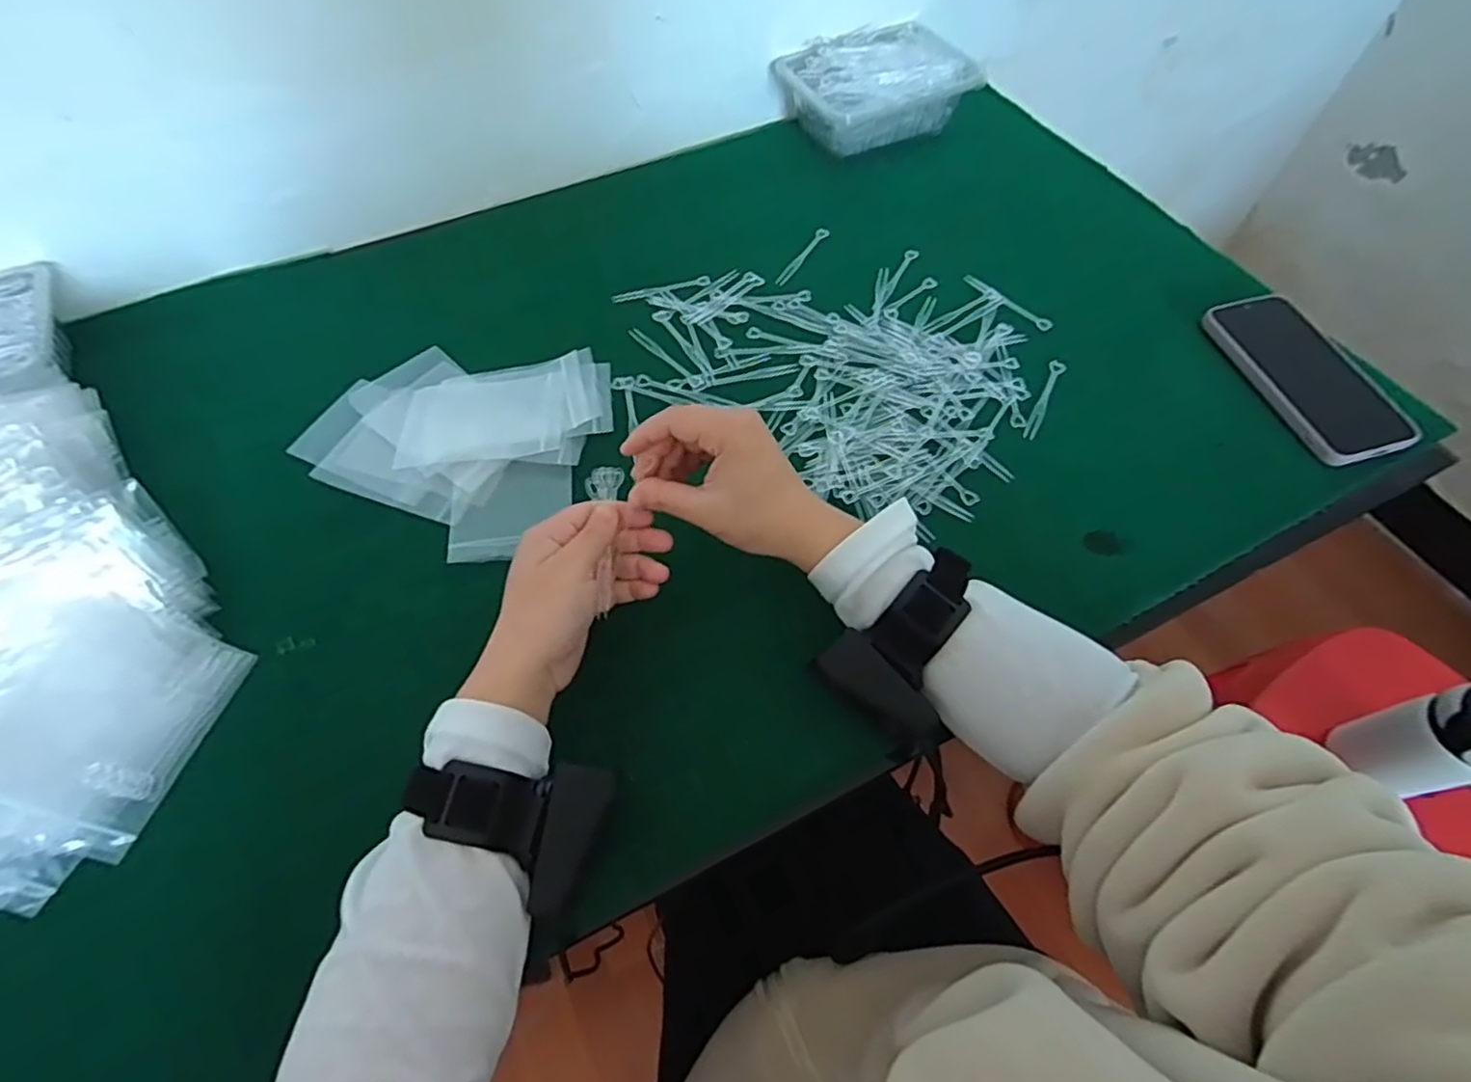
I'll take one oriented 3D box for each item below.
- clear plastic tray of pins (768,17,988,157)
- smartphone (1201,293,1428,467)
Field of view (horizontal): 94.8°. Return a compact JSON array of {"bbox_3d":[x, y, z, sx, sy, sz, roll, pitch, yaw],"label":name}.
[{"bbox_3d":[0.143,-0.457,0.680,0.174,0.056,0.123,-23,62,-12],"label":"clear plastic tray of pins"},{"bbox_3d":[0.440,-0.128,0.519,0.076,0.015,0.156,-16,60,-8],"label":"smartphone"}]

